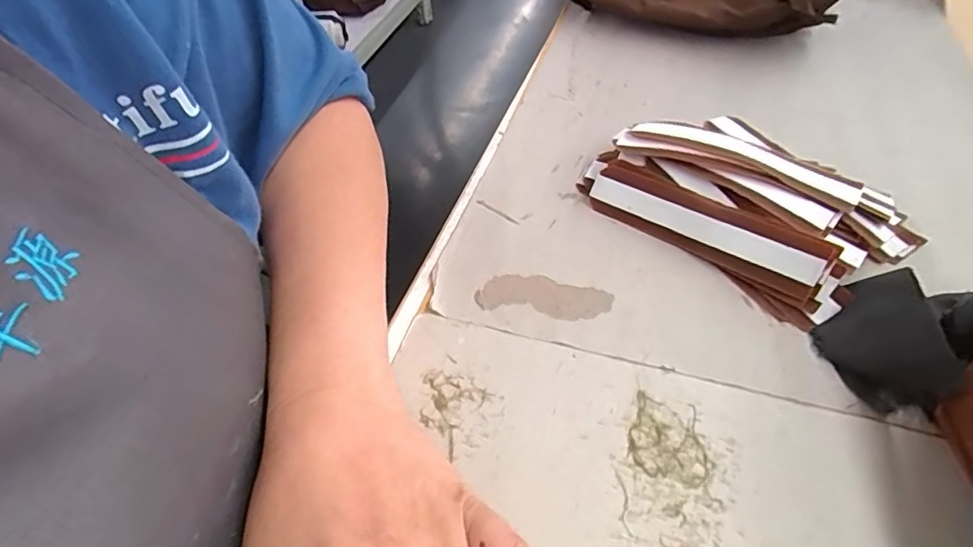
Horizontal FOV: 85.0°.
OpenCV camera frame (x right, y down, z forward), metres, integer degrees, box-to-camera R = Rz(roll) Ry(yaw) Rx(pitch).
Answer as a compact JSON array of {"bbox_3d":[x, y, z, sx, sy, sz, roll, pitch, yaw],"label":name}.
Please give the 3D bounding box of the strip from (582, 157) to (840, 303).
[{"bbox_3d":[0.128,-0.030,0.323,0.141,0.033,0.007,30,17,29],"label":"strip"}]

